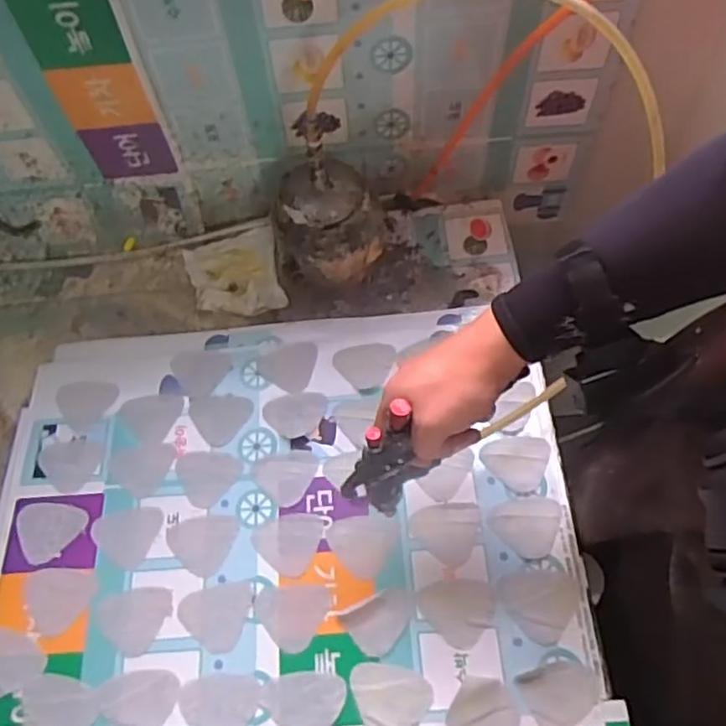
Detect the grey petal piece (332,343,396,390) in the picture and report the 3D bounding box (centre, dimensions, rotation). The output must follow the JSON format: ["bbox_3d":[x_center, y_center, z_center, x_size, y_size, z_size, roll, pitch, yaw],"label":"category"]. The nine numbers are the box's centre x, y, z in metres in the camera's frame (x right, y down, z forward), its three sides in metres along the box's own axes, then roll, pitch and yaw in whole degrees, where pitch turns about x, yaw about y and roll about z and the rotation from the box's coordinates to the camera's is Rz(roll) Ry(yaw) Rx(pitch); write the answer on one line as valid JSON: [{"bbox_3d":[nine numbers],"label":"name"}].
[{"bbox_3d":[0.001,0.002,0.662,0.062,0.004,0.050,1,63,4],"label":"grey petal piece"}]

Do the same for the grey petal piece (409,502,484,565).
[{"bbox_3d":[0.076,0.154,0.587,0.063,0.004,0.053,-6,63,0],"label":"grey petal piece"}]

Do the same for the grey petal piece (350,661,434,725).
[{"bbox_3d":[0.022,0.267,0.526,0.058,0.004,0.058,-28,65,-11],"label":"grey petal piece"}]

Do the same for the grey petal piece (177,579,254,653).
[{"bbox_3d":[-0.129,0.216,0.560,0.061,0.004,0.057,2,63,5],"label":"grey petal piece"}]

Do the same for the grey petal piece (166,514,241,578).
[{"bbox_3d":[-0.149,0.160,0.596,0.055,0.004,0.058,24,67,15],"label":"grey petal piece"}]

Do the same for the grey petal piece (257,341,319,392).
[{"bbox_3d":[-0.079,0.002,0.670,0.059,0.004,0.055,6,64,7],"label":"grey petal piece"}]

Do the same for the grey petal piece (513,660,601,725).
[{"bbox_3d":[0.160,0.265,0.525,0.058,0.004,0.051,-29,65,-11],"label":"grey petal piece"}]

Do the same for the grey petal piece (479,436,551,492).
[{"bbox_3d":[0.144,0.088,0.612,0.056,0.007,0.053,31,69,17],"label":"grey petal piece"}]

